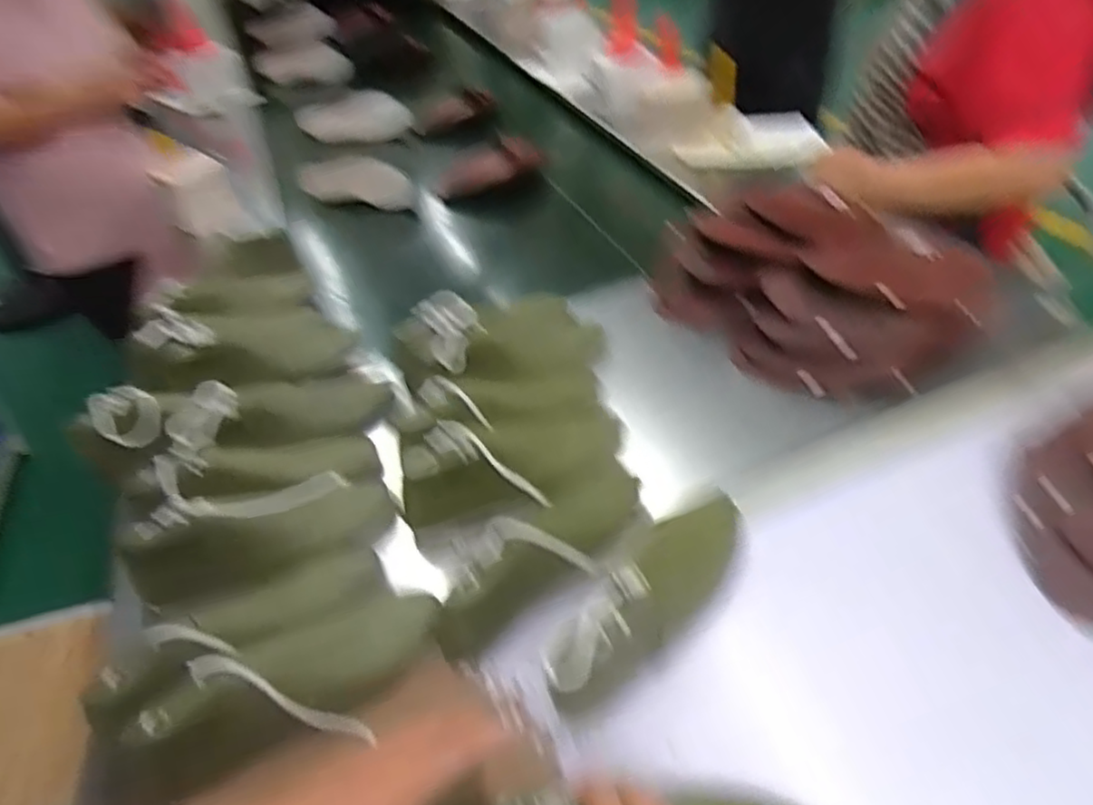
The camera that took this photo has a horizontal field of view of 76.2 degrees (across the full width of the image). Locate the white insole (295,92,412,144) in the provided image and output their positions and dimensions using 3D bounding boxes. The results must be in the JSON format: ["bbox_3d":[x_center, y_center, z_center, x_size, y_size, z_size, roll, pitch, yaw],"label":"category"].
[{"bbox_3d":[-0.444,-0.660,1.633,0.277,0.132,0.026,-4,64,22],"label":"white insole"}]

